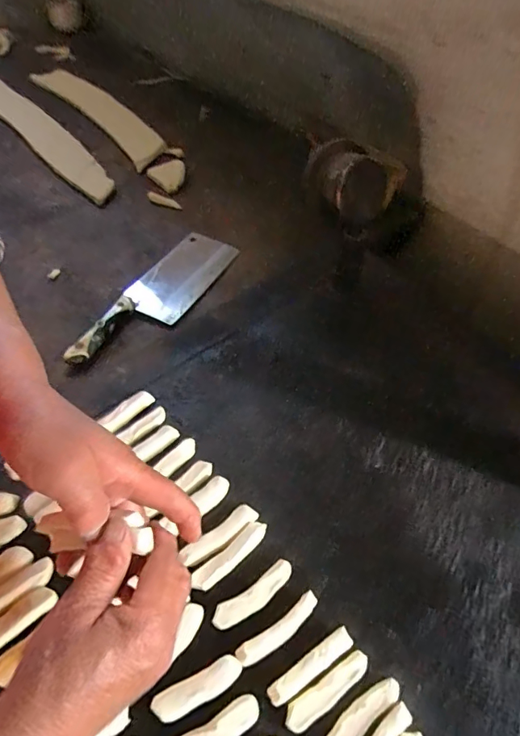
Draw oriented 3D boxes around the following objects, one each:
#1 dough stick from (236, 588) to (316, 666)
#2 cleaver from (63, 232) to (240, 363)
[{"bbox_3d":[0.015,0.201,0.364,0.072,0.013,0.016,-28,57,-23],"label":"dough stick"},{"bbox_3d":[-0.143,-0.102,0.667,0.091,0.017,0.297,24,54,16],"label":"cleaver"}]

